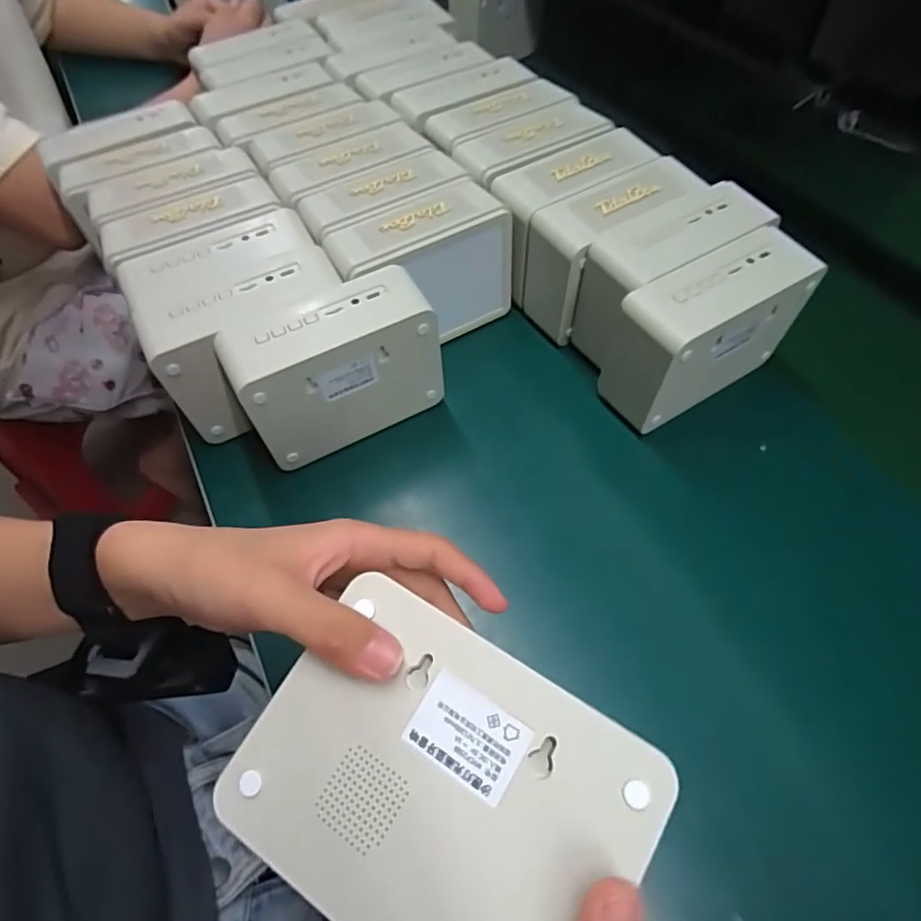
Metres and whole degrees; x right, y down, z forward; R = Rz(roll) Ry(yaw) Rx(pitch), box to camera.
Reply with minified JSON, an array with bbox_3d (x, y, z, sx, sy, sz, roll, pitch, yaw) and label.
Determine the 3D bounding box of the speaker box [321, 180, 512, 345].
[{"bbox_3d":[-0.028,-0.149,0.458,0.139,0.114,0.061,-24,59,-14],"label":"speaker box"}]

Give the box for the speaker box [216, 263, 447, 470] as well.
[{"bbox_3d":[-0.088,-0.062,0.406,0.137,0.112,0.052,-26,60,-15],"label":"speaker box"}]

